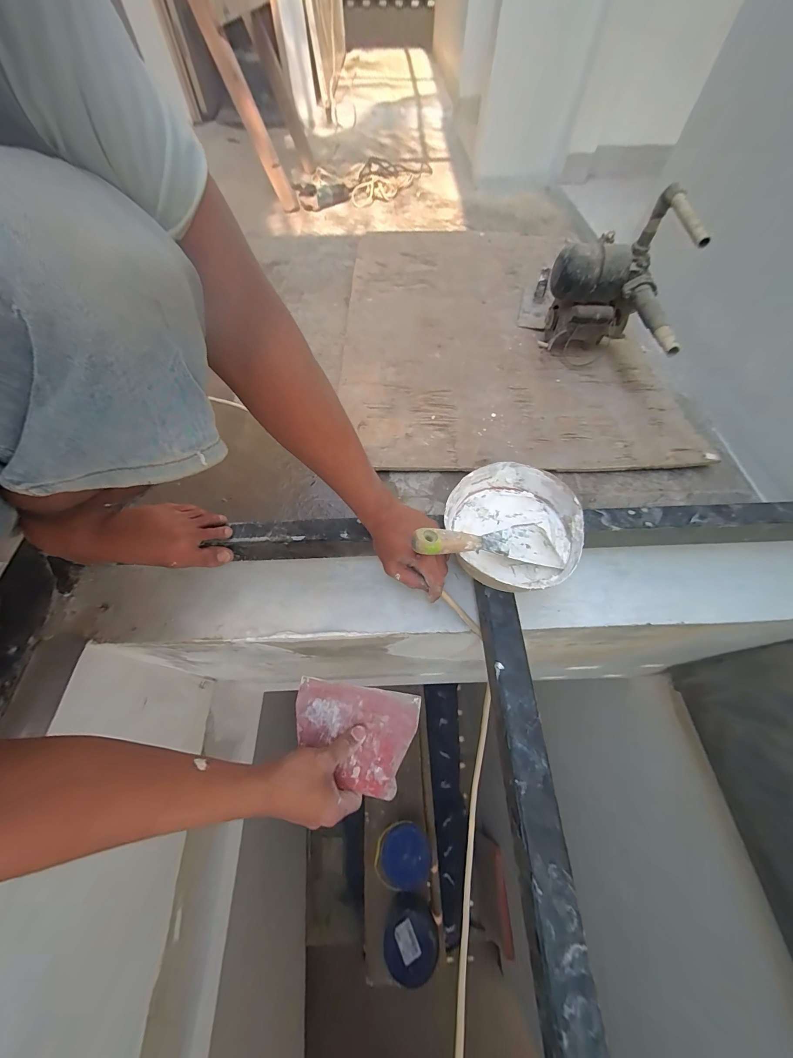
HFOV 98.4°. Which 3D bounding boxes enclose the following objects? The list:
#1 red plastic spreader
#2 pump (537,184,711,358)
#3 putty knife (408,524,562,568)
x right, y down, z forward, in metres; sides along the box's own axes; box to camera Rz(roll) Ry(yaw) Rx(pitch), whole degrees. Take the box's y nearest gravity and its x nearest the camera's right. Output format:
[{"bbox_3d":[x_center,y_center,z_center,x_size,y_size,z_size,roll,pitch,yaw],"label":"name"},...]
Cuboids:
[{"bbox_3d":[-0.060,0.277,0.462,0.167,0.008,0.118,8,61,4],"label":"red plastic spreader"},{"bbox_3d":[0.499,-0.536,0.824,0.238,0.334,0.313,8,60,5],"label":"pump"},{"bbox_3d":[0.117,0.017,0.428,0.200,0.016,0.065,4,59,-22],"label":"putty knife"}]

